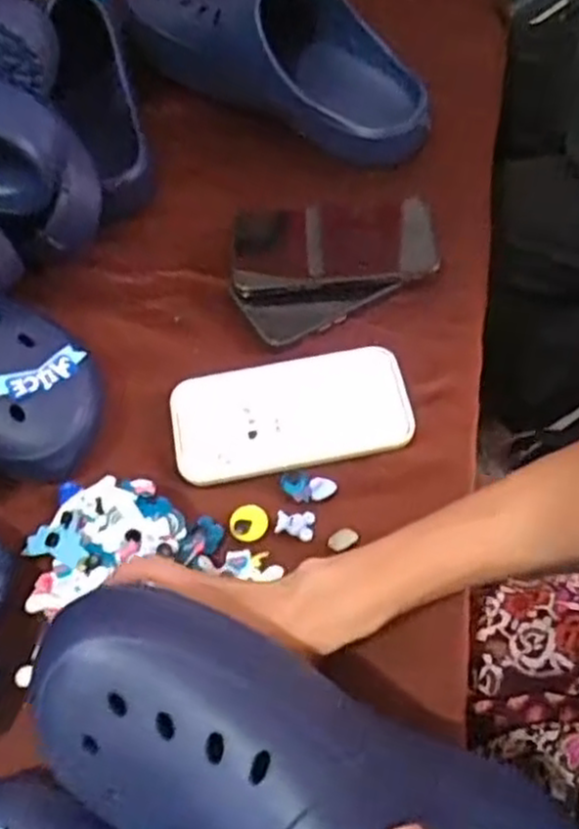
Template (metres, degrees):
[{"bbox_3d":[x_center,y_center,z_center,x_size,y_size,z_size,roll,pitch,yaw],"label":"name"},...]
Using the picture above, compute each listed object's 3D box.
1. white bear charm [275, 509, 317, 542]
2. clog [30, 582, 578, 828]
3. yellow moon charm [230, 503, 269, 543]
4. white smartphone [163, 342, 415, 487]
[{"bbox_3d":[0.004,0.072,0.497,0.026,0.004,0.020,9,62,6],"label":"white bear charm"},{"bbox_3d":[0.020,0.171,0.343,0.284,0.070,0.104,23,63,-6],"label":"clog"},{"bbox_3d":[-0.027,0.072,0.497,0.025,0.005,0.024,-1,62,1],"label":"yellow moon charm"},{"bbox_3d":[0.001,-0.001,0.532,0.163,0.010,0.083,-9,62,-3],"label":"white smartphone"}]

